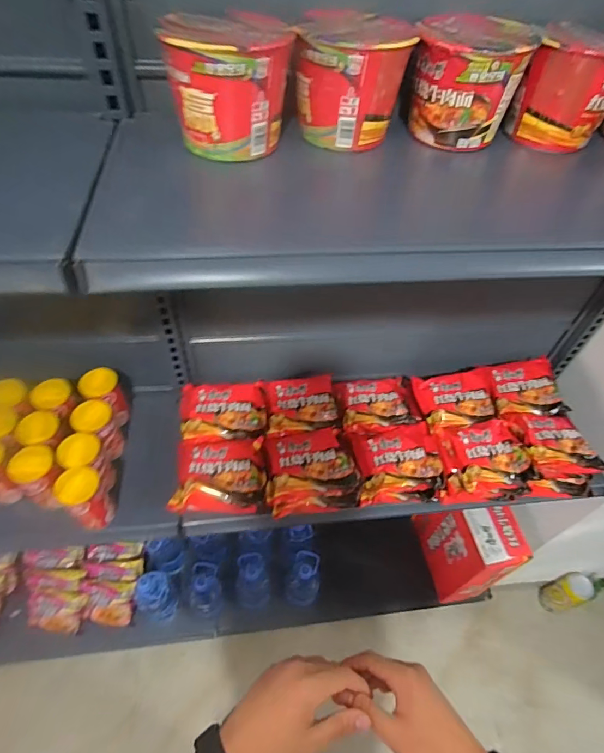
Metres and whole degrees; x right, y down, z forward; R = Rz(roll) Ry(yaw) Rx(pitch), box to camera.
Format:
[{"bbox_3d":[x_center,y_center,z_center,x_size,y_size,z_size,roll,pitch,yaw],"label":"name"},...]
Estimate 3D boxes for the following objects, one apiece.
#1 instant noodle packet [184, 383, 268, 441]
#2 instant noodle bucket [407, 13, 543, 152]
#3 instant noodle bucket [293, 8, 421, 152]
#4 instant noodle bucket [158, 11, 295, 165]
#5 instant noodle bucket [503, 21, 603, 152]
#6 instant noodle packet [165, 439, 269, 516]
[{"bbox_3d":[-0.157,0.069,0.880,0.166,0.032,0.122,-4,52,-9],"label":"instant noodle packet"},{"bbox_3d":[0.189,-0.342,0.510,0.116,0.105,0.122,3,51,-3],"label":"instant noodle bucket"},{"bbox_3d":[0.055,-0.331,0.491,0.111,0.104,0.116,3,51,-3],"label":"instant noodle bucket"},{"bbox_3d":[-0.072,-0.300,0.455,0.121,0.102,0.100,-5,52,-9],"label":"instant noodle bucket"},{"bbox_3d":[0.329,-0.356,0.532,0.116,0.108,0.134,24,53,14],"label":"instant noodle bucket"},{"bbox_3d":[-0.149,0.180,0.796,0.163,0.053,0.139,0,51,-5],"label":"instant noodle packet"}]

